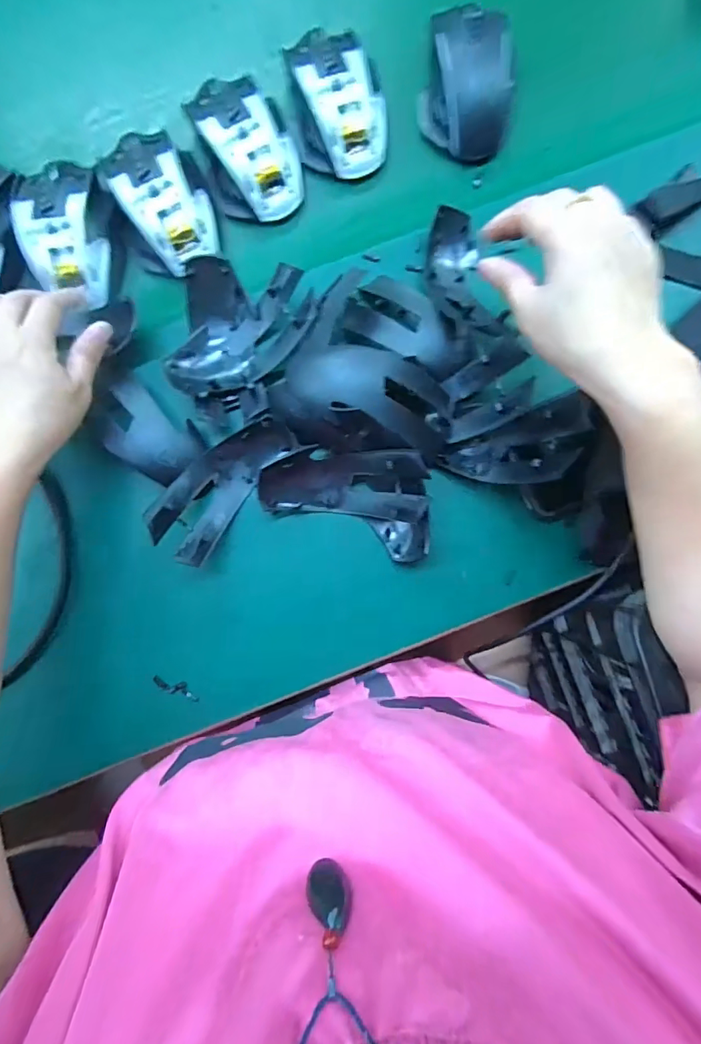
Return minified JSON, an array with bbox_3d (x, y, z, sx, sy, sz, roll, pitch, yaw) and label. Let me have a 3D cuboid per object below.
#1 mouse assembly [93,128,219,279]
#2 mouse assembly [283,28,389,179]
[{"bbox_3d":[-0.147,-0.246,0.373,0.077,0.040,0.109,-23,87,-1],"label":"mouse assembly"},{"bbox_3d":[-0.013,-0.326,0.378,0.076,0.046,0.101,-11,87,0],"label":"mouse assembly"}]

